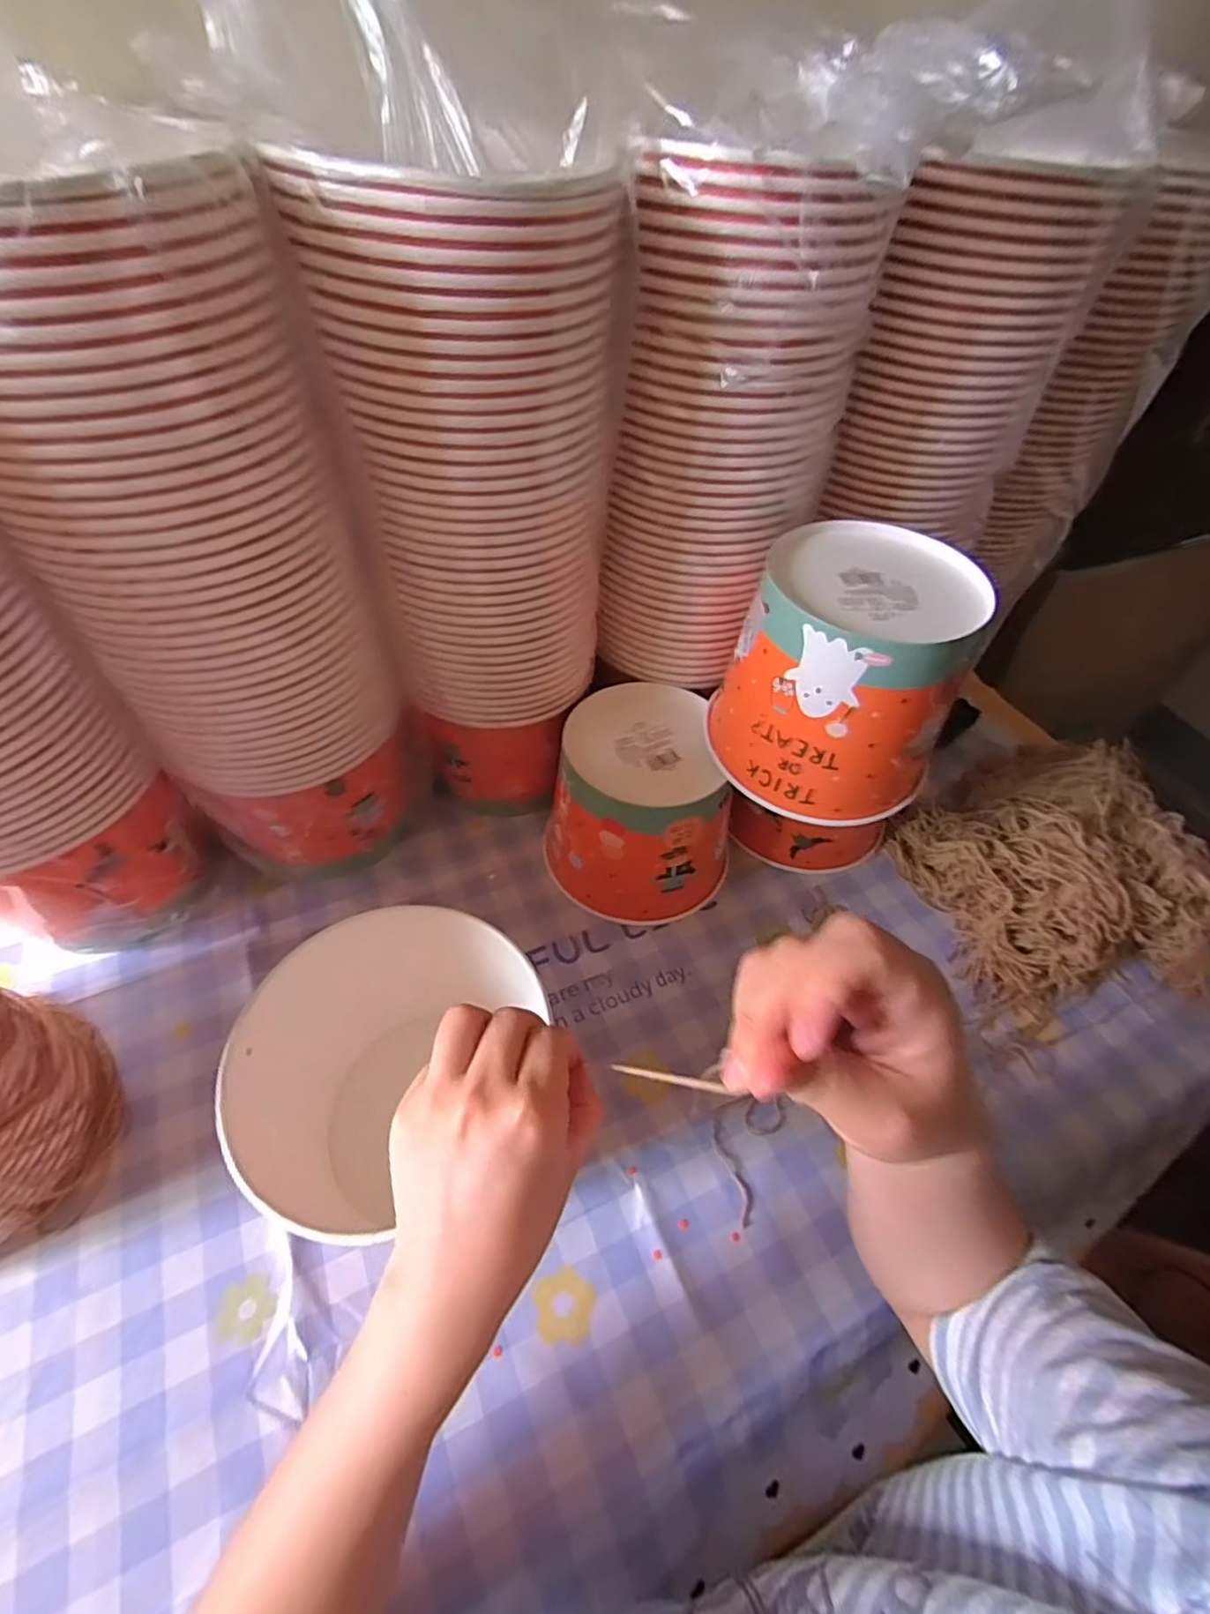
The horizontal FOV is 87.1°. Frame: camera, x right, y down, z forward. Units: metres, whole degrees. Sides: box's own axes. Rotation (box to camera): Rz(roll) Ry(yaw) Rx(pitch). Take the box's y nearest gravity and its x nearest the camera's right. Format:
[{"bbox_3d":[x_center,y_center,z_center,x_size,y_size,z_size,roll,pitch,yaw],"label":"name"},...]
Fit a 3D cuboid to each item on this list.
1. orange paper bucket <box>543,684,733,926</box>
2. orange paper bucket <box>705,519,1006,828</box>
[{"bbox_3d":[0.031,0.000,0.511,0.132,0.129,0.139,2,53,-2],"label":"orange paper bucket"},{"bbox_3d":[0.157,-0.085,0.417,0.143,0.129,0.137,25,55,15],"label":"orange paper bucket"}]

